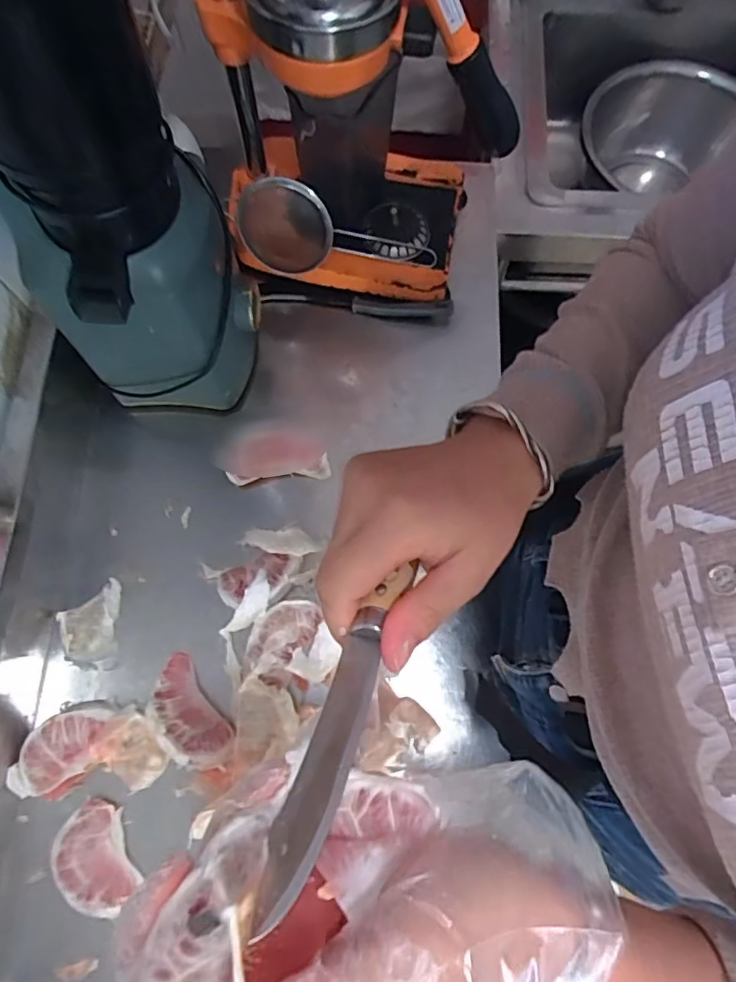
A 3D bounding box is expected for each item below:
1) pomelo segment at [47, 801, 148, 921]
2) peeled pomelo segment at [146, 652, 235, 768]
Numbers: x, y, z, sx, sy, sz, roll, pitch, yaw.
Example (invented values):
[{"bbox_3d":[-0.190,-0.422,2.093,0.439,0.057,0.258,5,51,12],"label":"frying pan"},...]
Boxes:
[{"bbox_3d":[-0.222,0.299,0.462,0.052,0.025,0.082,-25,76,-8],"label":"pomelo segment"},{"bbox_3d":[-0.158,0.196,0.493,0.052,0.039,0.101,-36,77,-11],"label":"peeled pomelo segment"}]

